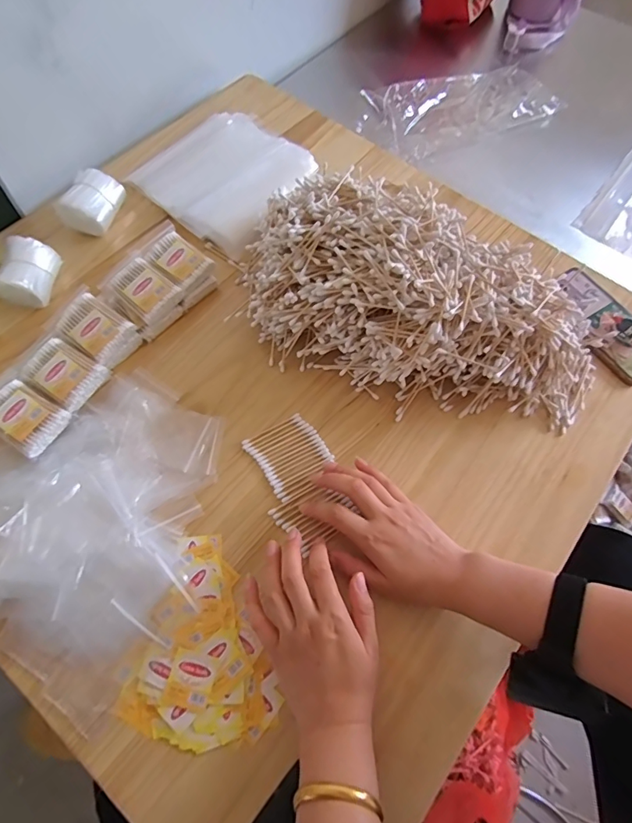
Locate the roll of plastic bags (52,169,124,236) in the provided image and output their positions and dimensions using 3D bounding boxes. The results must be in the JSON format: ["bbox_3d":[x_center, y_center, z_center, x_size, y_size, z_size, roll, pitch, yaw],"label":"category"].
[{"bbox_3d":[-0.287,-0.269,0.578,0.056,0.050,0.081,19,68,6],"label":"roll of plastic bags"}]

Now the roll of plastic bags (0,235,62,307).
[{"bbox_3d":[-0.342,-0.165,0.535,0.053,0.048,0.080,7,67,1],"label":"roll of plastic bags"}]

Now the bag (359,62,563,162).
[{"bbox_3d":[0.256,-0.546,0.807,0.355,0.029,0.181,-24,68,-12],"label":"bag"}]

